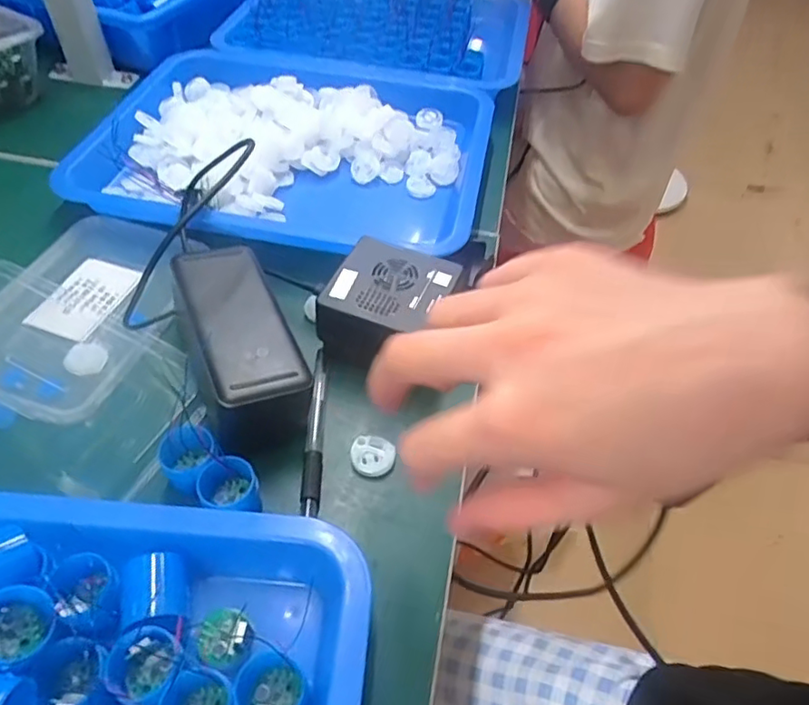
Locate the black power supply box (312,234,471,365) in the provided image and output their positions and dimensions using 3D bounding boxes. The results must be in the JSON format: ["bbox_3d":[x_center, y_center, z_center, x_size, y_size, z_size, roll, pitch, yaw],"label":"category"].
[{"bbox_3d":[-0.008,-0.030,0.392,0.075,0.046,0.076,20,53,12],"label":"black power supply box"}]

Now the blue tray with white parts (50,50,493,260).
[{"bbox_3d":[-0.093,-0.189,0.529,0.328,0.033,0.276,10,52,4],"label":"blue tray with white parts"}]

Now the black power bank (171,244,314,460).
[{"bbox_3d":[-0.103,-0.006,0.364,0.059,0.046,0.128,-19,55,-18],"label":"black power bank"}]

